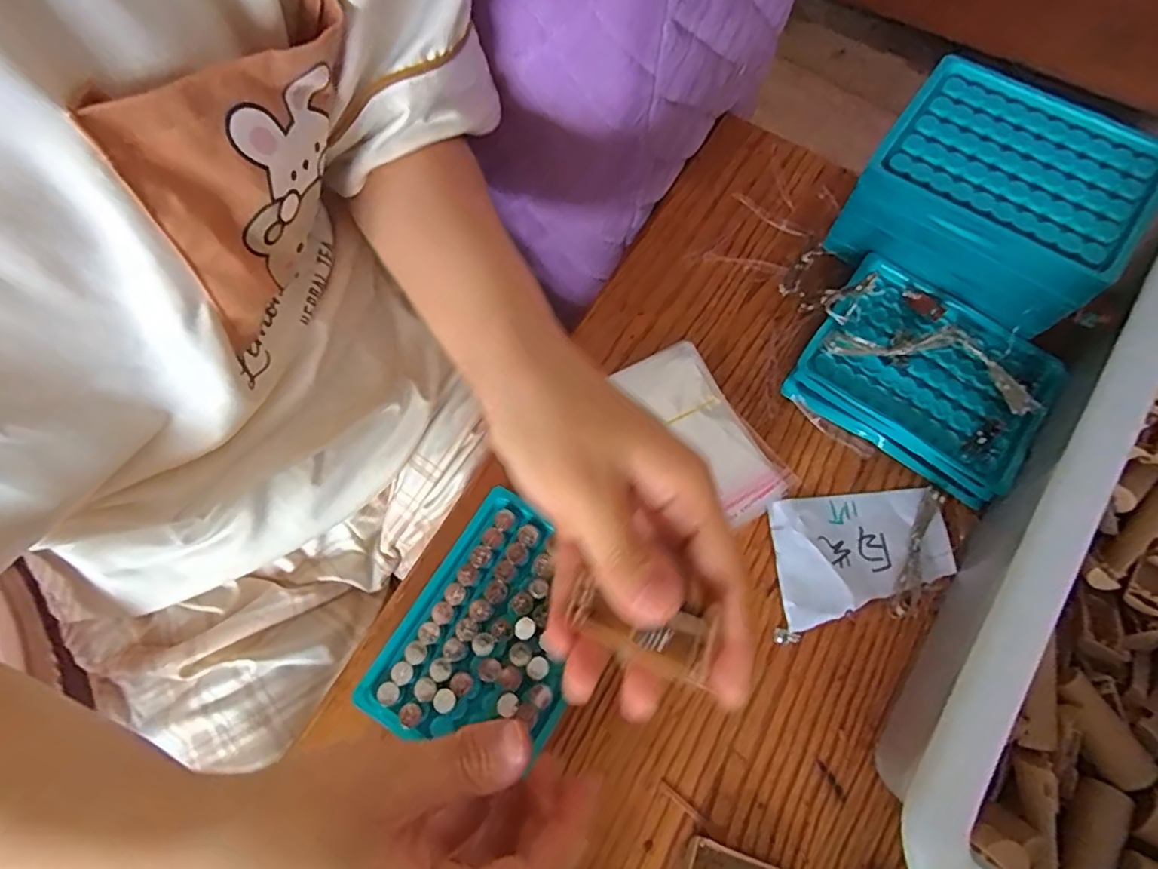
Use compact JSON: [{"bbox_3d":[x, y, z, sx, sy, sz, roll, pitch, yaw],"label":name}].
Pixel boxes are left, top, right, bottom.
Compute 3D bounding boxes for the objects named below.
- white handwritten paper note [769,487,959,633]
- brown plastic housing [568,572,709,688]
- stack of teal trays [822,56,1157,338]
[{"bbox_3d":[0.158,0.067,0.335,0.094,0.007,0.067,-5,73,-2],"label":"white handwritten paper note"},{"bbox_3d":[0.019,0.061,0.189,0.045,0.008,0.017,14,71,36],"label":"brown plastic housing"},{"bbox_3d":[0.232,-0.131,0.353,0.131,0.095,0.094,35,76,9],"label":"stack of teal trays"}]

